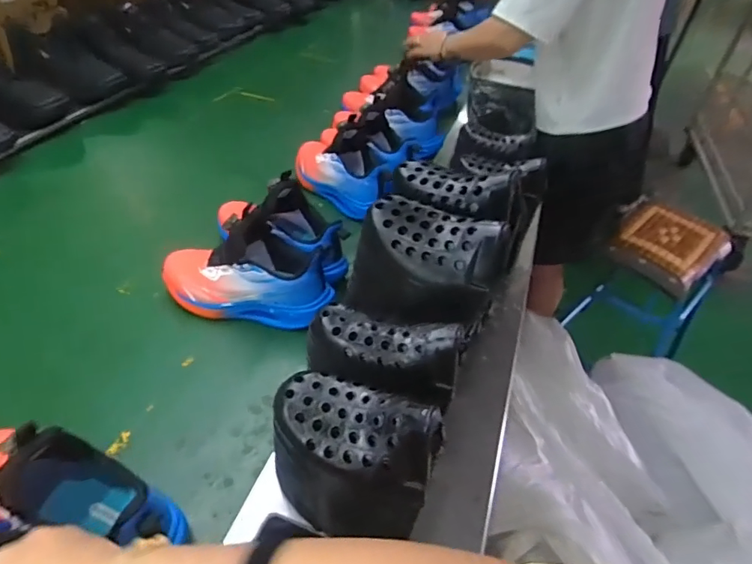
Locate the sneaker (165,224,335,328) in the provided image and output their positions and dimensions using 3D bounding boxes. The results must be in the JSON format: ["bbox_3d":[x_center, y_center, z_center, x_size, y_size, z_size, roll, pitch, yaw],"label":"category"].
[{"bbox_3d":[-0.193,-0.010,0.707,0.258,0.116,0.105,9,44,4],"label":"sneaker"}]

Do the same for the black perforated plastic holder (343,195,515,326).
[{"bbox_3d":[0.049,-0.020,0.528,0.164,0.107,0.093,27,48,21],"label":"black perforated plastic holder"}]

